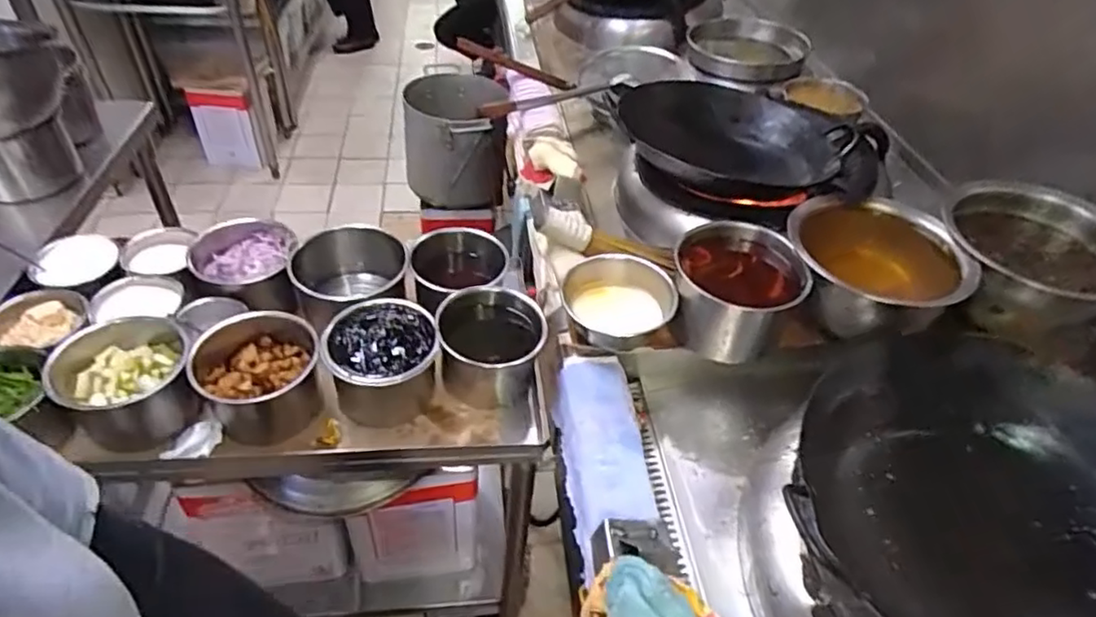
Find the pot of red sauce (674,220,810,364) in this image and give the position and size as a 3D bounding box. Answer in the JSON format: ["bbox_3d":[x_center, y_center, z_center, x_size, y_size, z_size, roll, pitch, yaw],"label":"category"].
[{"bbox_3d":[0.281,-0.016,0.980,0.180,0.154,0.164,1,41,-1],"label":"pot of red sauce"}]

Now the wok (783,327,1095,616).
[{"bbox_3d":[0.481,0.226,0.683,0.403,0.140,0.374,26,47,25],"label":"wok"}]

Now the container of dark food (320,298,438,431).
[{"bbox_3d":[-0.227,0.076,0.899,0.141,0.125,0.148,-3,41,-6],"label":"container of dark food"}]

